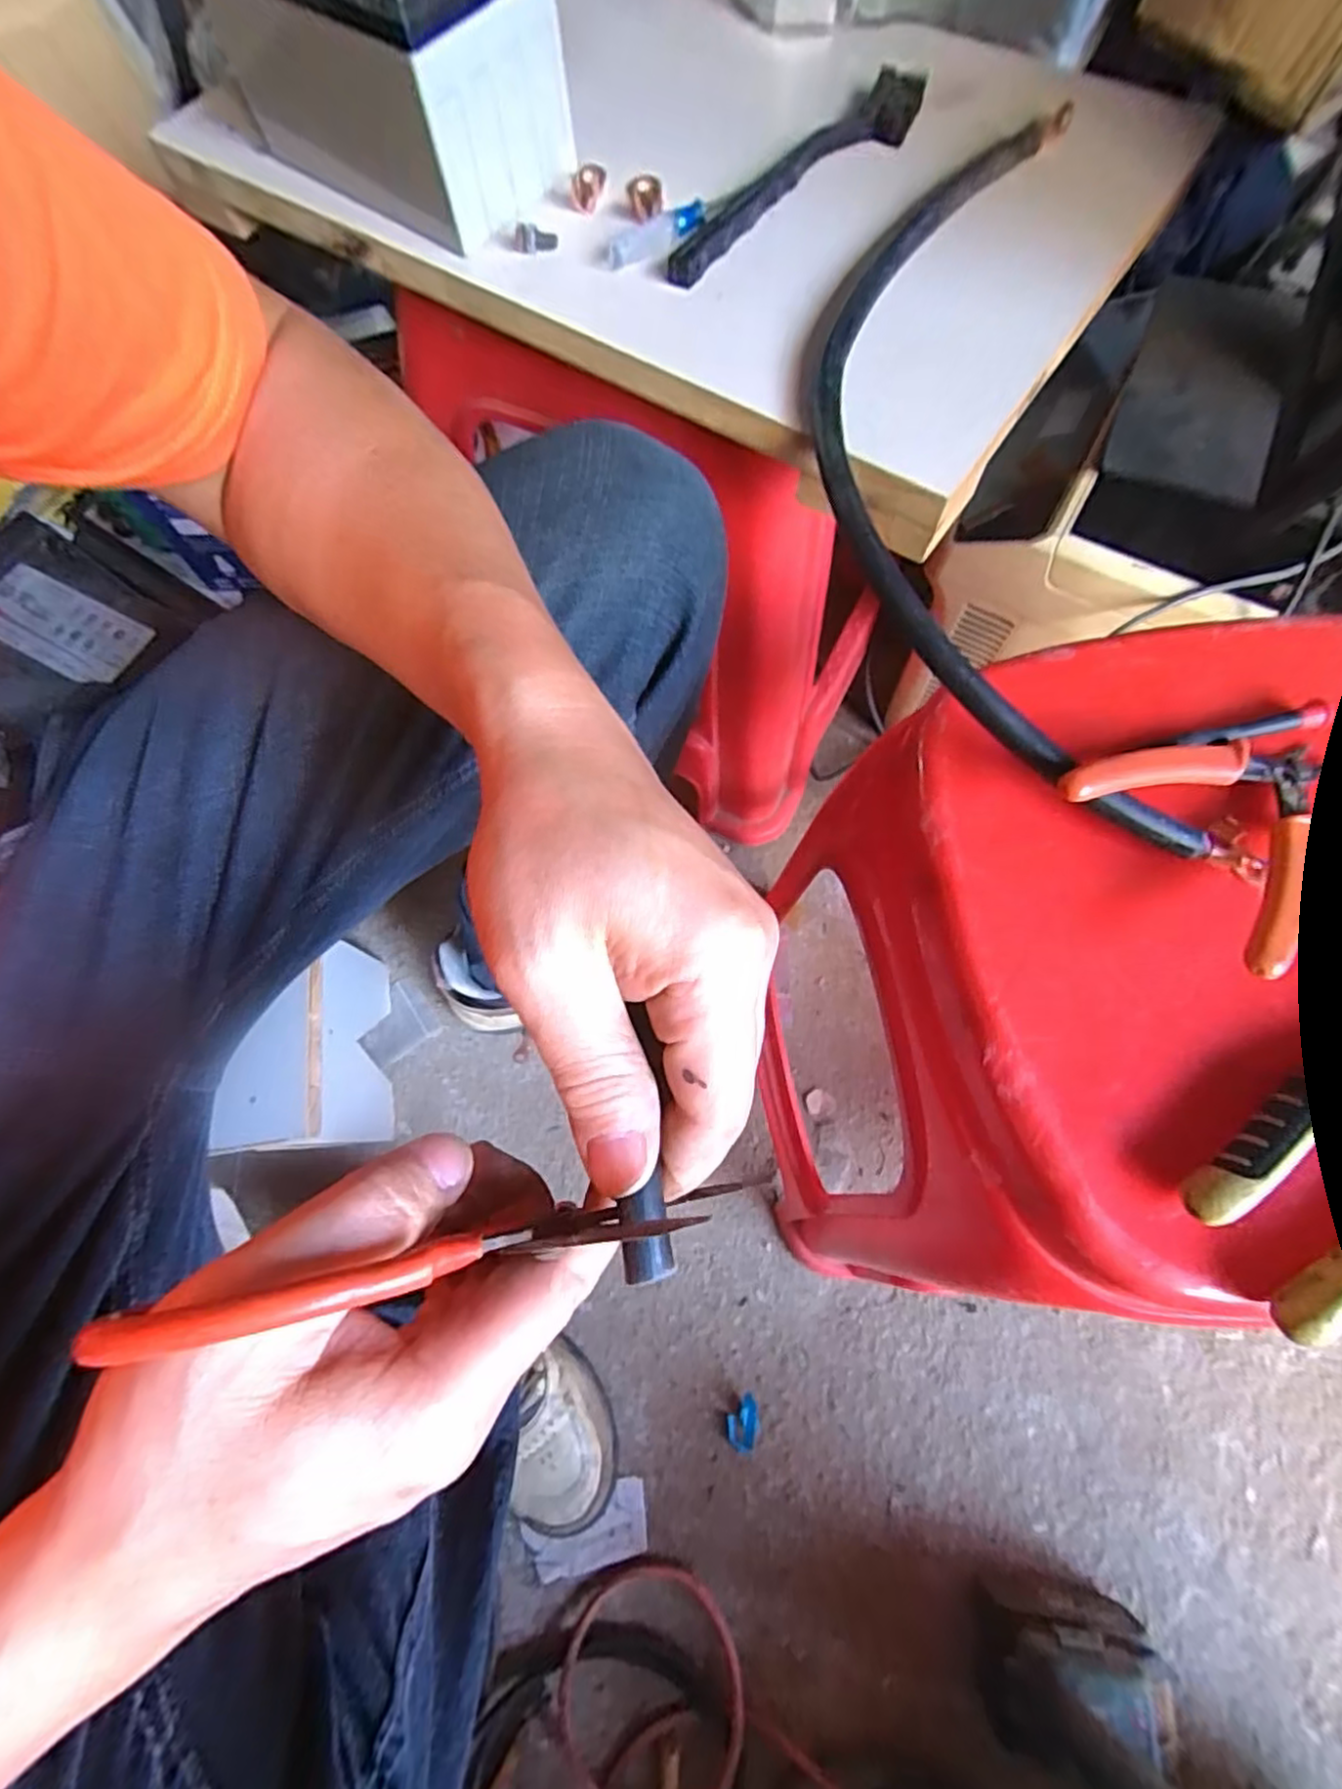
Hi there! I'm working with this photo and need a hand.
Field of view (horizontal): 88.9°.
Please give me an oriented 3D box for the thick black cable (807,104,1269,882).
[{"bbox_3d":[0.138,-0.189,0.293,0.159,0.050,0.376,-8,70,-2],"label":"thick black cable"}]

